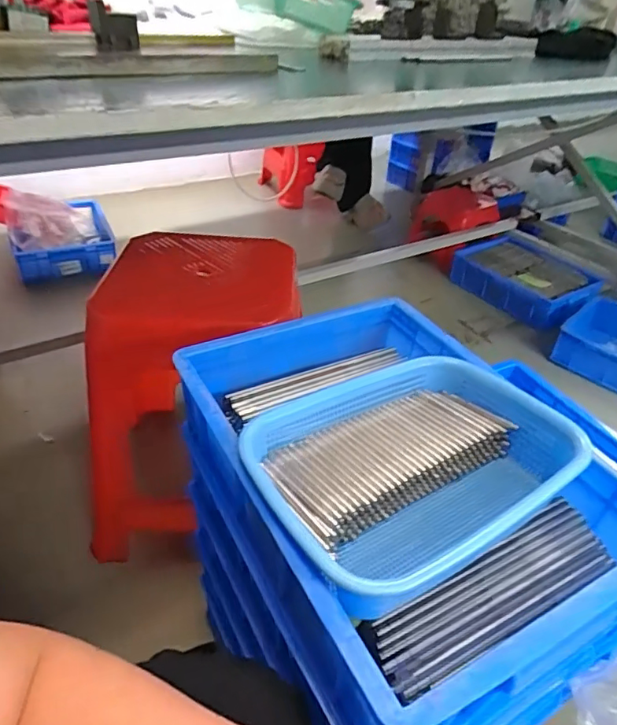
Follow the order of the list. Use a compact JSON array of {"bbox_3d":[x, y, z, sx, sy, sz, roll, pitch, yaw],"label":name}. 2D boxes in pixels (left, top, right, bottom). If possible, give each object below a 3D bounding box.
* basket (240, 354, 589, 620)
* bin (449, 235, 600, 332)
[{"bbox_3d":[0.095,0.101,0.493,0.296,0.089,0.209,-16,41,-26],"label":"basket"},{"bbox_3d":[0.752,-0.274,1.821,0.354,0.131,0.434,-22,44,-31],"label":"bin"}]

